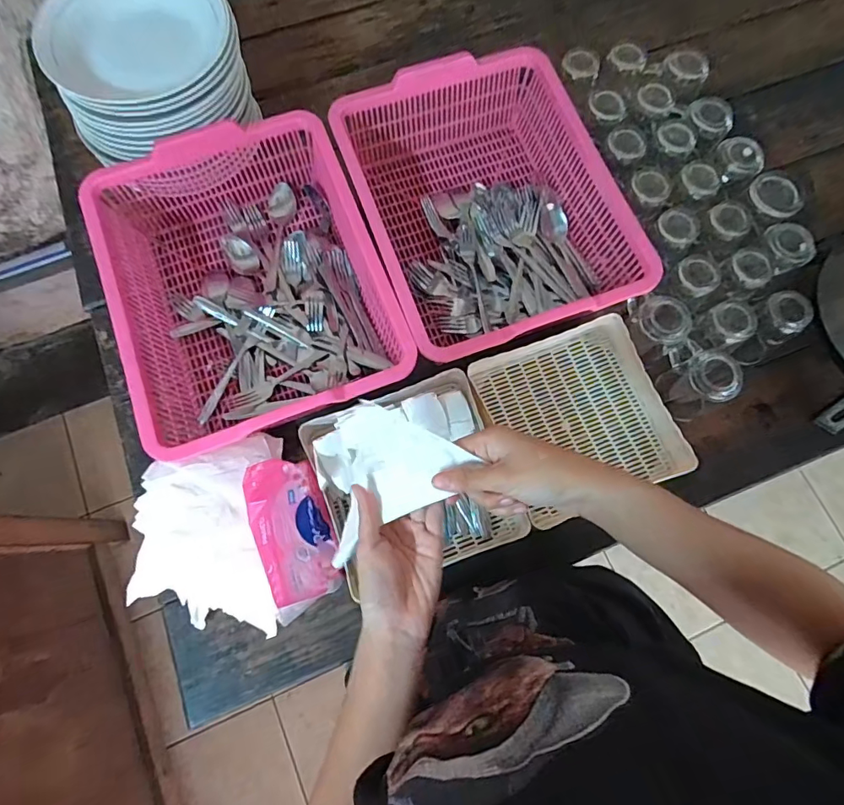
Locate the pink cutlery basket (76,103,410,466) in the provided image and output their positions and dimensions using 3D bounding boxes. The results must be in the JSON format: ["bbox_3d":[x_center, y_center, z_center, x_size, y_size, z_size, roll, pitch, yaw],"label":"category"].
[{"bbox_3d":[-0.212,-0.150,0.620,0.307,0.105,0.387,-20,76,-6],"label":"pink cutlery basket"}]

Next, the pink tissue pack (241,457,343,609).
[{"bbox_3d":[-0.141,0.137,0.534,0.085,0.042,0.146,-8,72,-41],"label":"pink tissue pack"}]

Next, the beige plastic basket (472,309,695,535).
[{"bbox_3d":[0.195,0.015,0.609,0.199,0.057,0.223,-21,76,-6],"label":"beige plastic basket"}]

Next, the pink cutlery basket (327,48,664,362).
[{"bbox_3d":[0.078,-0.255,0.642,0.299,0.108,0.370,-20,76,-6],"label":"pink cutlery basket"}]

